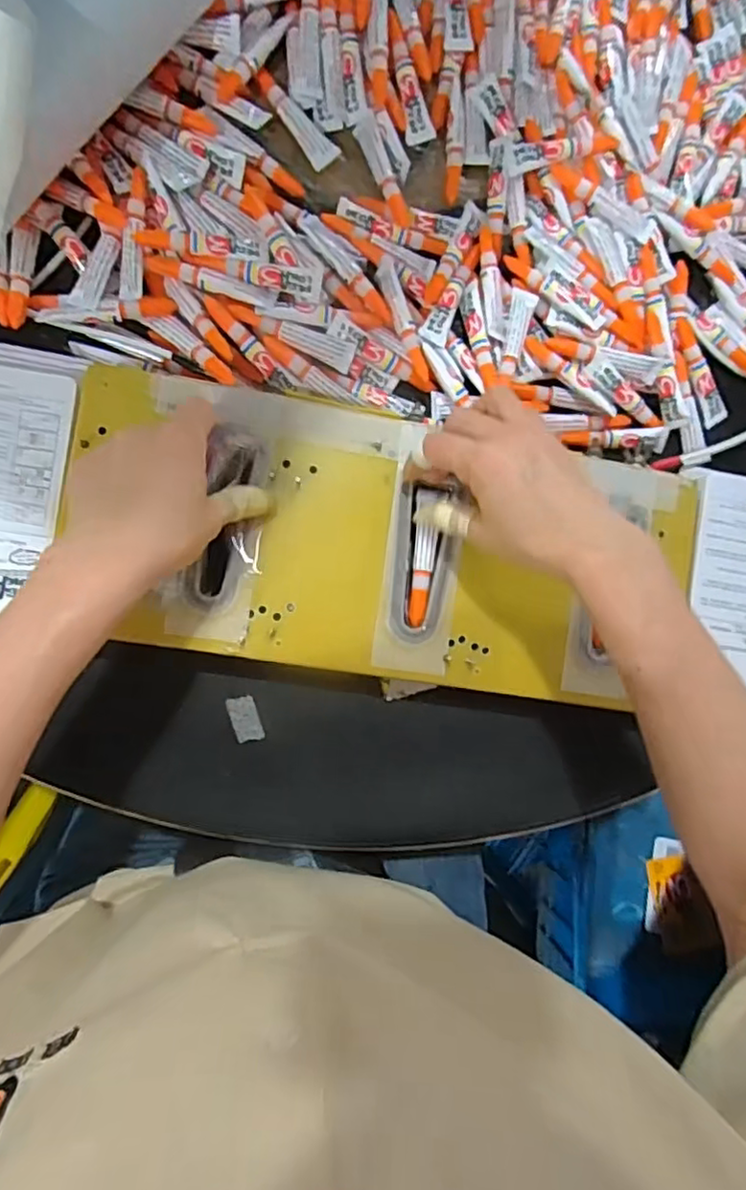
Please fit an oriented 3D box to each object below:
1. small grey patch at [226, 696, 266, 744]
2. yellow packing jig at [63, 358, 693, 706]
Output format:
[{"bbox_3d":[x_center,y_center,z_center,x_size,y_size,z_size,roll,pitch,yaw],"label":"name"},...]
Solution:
[{"bbox_3d":[-0.087,0.085,0.430,0.018,0.004,0.032,-18,91,-8],"label":"small grey patch"},{"bbox_3d":[0.018,-0.032,0.409,0.402,0.020,0.168,8,89,-9],"label":"yellow packing jig"}]

